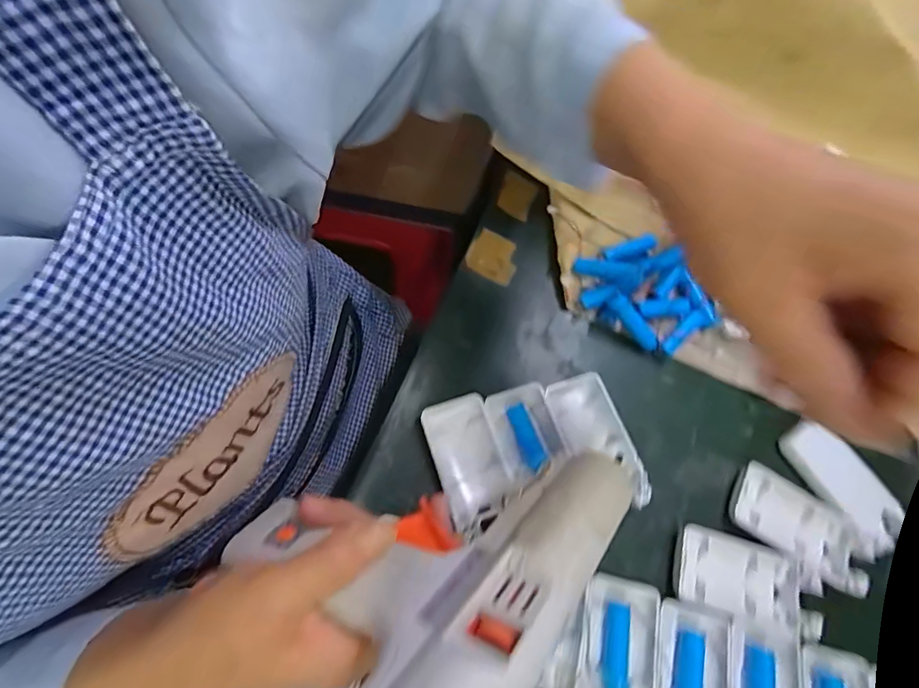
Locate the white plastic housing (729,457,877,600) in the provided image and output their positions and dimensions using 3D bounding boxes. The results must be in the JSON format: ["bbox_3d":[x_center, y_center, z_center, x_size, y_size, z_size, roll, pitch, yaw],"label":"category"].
[{"bbox_3d":[0.231,0.123,0.315,0.091,0.007,0.047,30,64,11],"label":"white plastic housing"}]

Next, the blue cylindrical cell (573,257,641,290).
[{"bbox_3d":[0.115,-0.057,0.368,0.050,0.014,0.015,19,62,23],"label":"blue cylindrical cell"}]

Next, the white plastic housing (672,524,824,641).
[{"bbox_3d":[0.186,0.152,0.298,0.096,0.013,0.046,18,66,0],"label":"white plastic housing"}]

